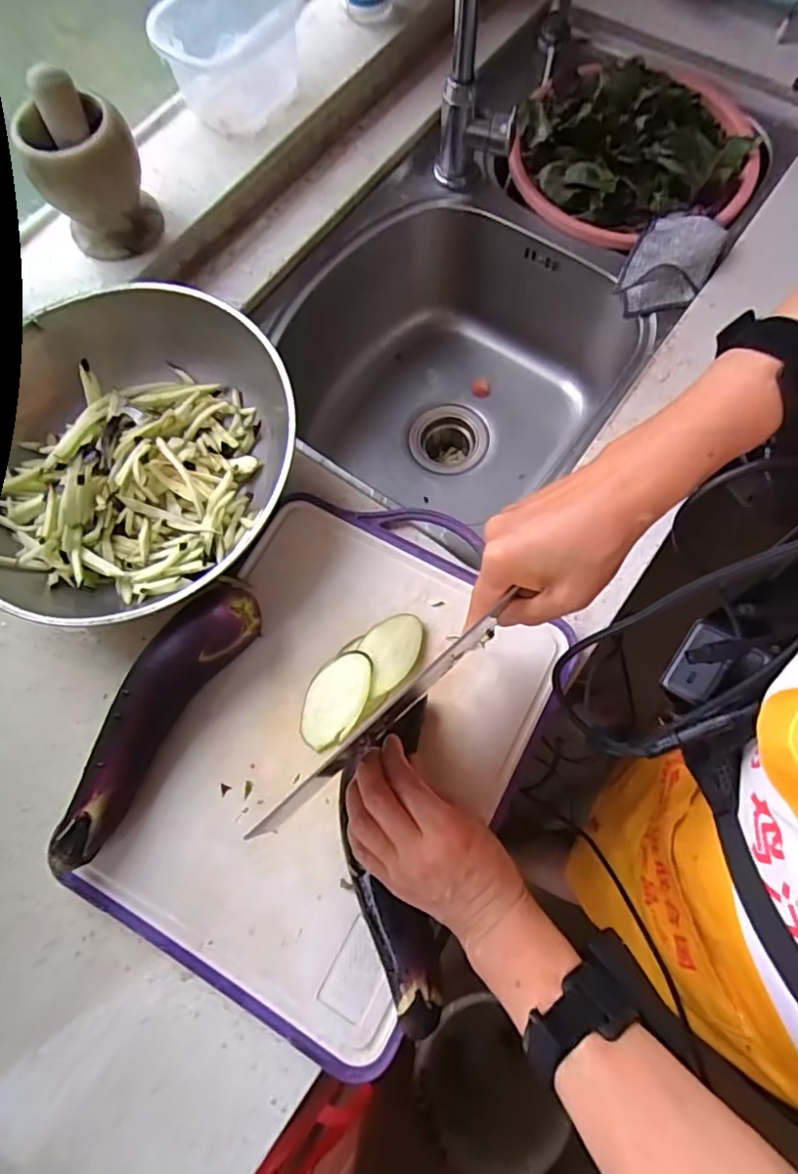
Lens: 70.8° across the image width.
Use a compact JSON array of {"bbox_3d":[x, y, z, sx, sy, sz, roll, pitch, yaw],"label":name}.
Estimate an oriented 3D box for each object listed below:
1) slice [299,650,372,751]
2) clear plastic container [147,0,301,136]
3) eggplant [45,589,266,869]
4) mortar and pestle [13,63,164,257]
[{"bbox_3d":[-0.051,0.091,0.460,0.048,0.005,0.083,40,97,13],"label":"slice"},{"bbox_3d":[-0.184,-0.591,0.615,0.104,0.097,0.146,24,75,9],"label":"clear plastic container"},{"bbox_3d":[-0.195,0.101,0.445,0.060,0.054,0.232,33,76,12],"label":"eggplant"},{"bbox_3d":[-0.297,-0.396,0.538,0.095,0.129,0.088,-30,73,-7],"label":"mortar and pestle"}]

